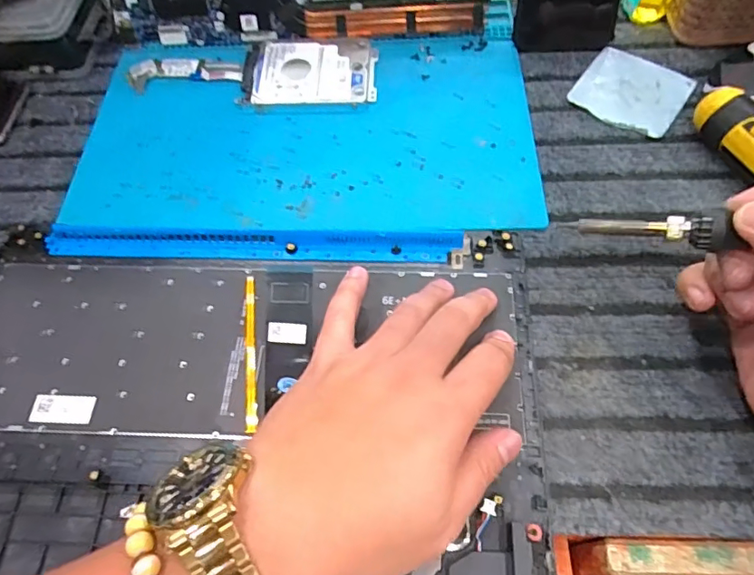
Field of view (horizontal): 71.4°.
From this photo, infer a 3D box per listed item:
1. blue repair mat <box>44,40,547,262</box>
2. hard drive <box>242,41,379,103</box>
[{"bbox_3d":[-0.056,-0.114,0.402,0.340,0.004,0.212,1,60,4],"label":"blue repair mat"},{"bbox_3d":[-0.056,-0.179,0.435,0.109,0.011,0.065,2,60,4],"label":"hard drive"}]

